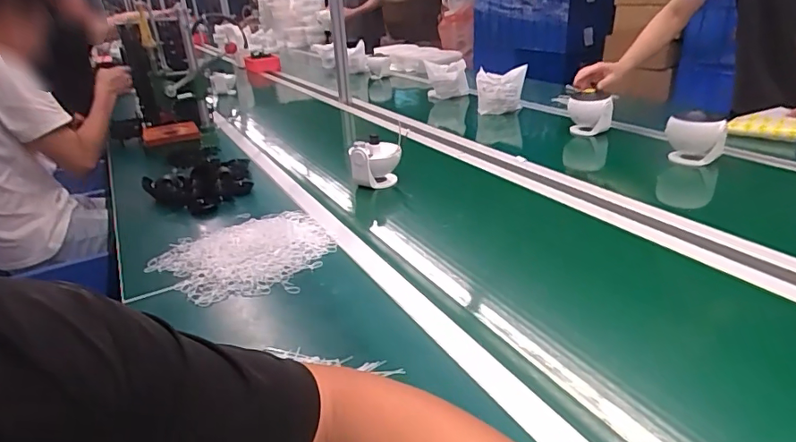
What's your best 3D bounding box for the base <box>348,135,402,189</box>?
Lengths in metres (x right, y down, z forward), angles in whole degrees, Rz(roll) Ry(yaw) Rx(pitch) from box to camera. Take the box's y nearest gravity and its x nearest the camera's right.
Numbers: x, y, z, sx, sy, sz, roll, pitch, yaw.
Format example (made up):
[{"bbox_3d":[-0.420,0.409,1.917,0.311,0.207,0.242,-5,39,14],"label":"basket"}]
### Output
[{"bbox_3d":[-0.051,-0.130,1.160,0.117,0.107,0.086,-6,27,-3],"label":"base"}]

